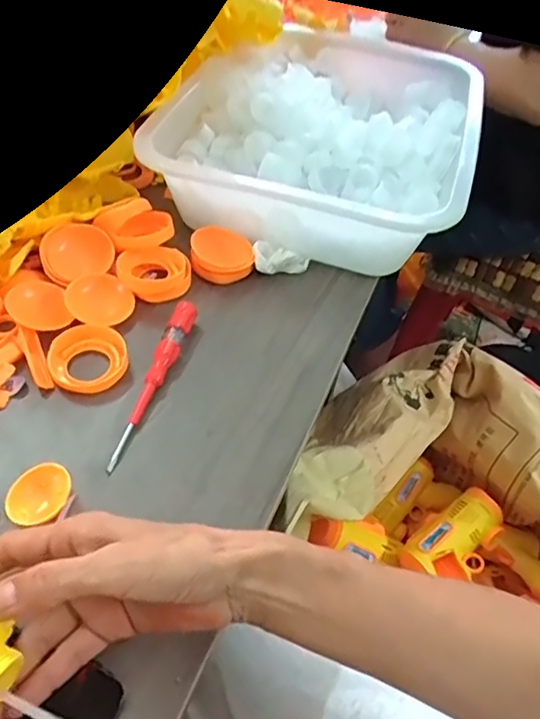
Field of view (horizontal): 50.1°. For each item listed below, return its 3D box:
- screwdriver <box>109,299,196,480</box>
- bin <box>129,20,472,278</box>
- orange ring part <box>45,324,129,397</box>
[{"bbox_3d":[-0.090,0.014,0.439,0.018,0.020,0.154,16,49,7],"label":"screwdriver"},{"bbox_3d":[0.067,-0.242,0.636,0.288,0.094,0.368,18,49,9],"label":"bin"},{"bbox_3d":[-0.141,-0.002,0.447,0.057,0.020,0.055,3,49,-4],"label":"orange ring part"}]

